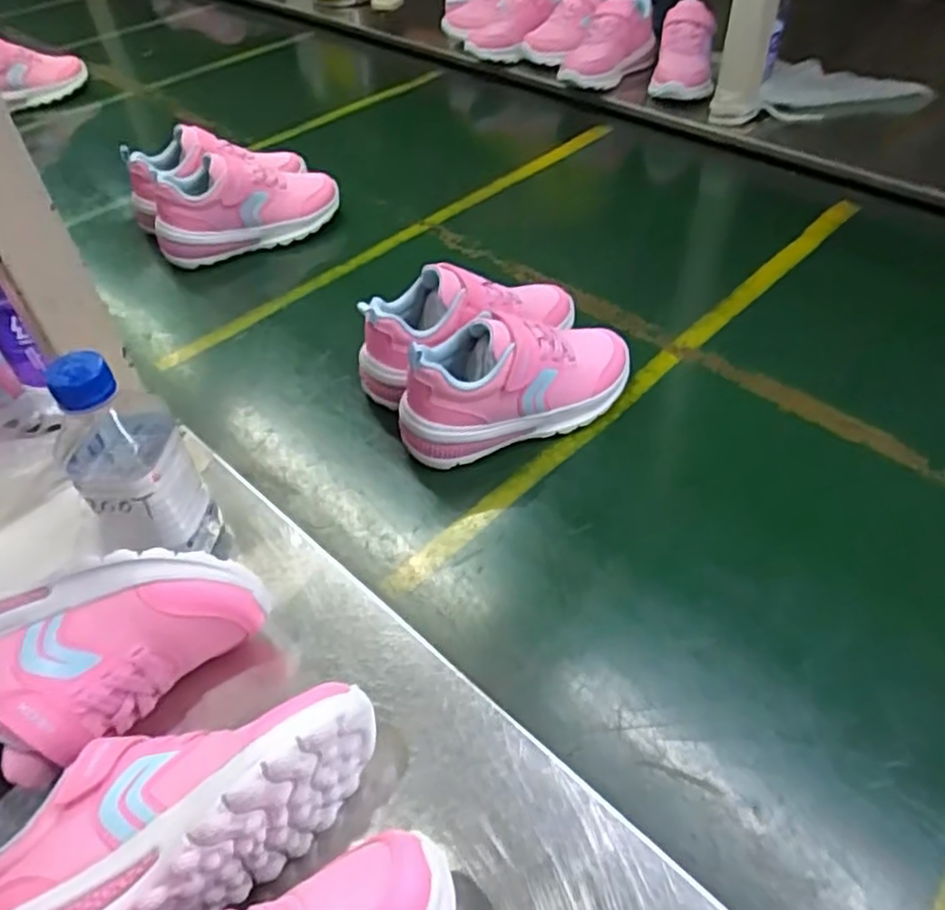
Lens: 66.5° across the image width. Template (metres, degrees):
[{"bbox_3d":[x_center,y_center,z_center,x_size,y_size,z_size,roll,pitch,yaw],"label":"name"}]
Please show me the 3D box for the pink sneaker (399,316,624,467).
[{"bbox_3d":[0.037,-0.067,0.587,0.206,0.091,0.080,-19,50,-11],"label":"pink sneaker"}]

